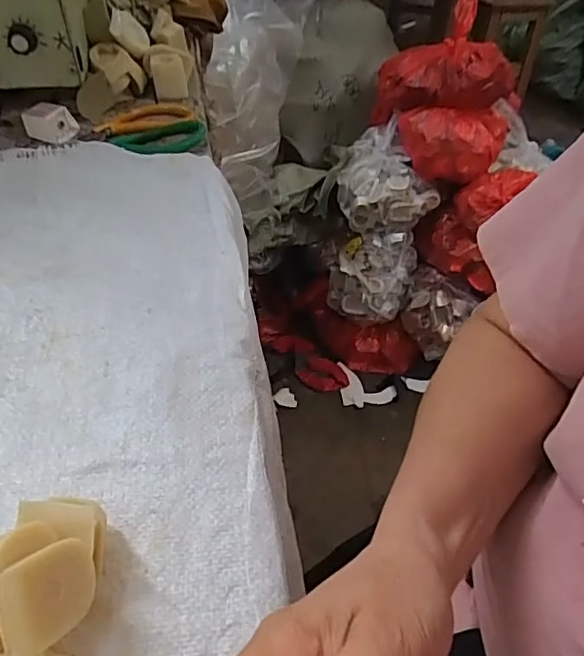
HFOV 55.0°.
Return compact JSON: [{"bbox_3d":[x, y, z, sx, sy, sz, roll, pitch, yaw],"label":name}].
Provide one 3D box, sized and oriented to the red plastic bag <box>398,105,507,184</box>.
[{"bbox_3d":[0.342,-0.388,1.167,0.223,0.100,0.148,3,46,-2],"label":"red plastic bag"}]

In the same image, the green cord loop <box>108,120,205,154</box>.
[{"bbox_3d":[-0.134,-0.196,0.584,0.096,0.007,0.062,-22,52,-21],"label":"green cord loop"}]

